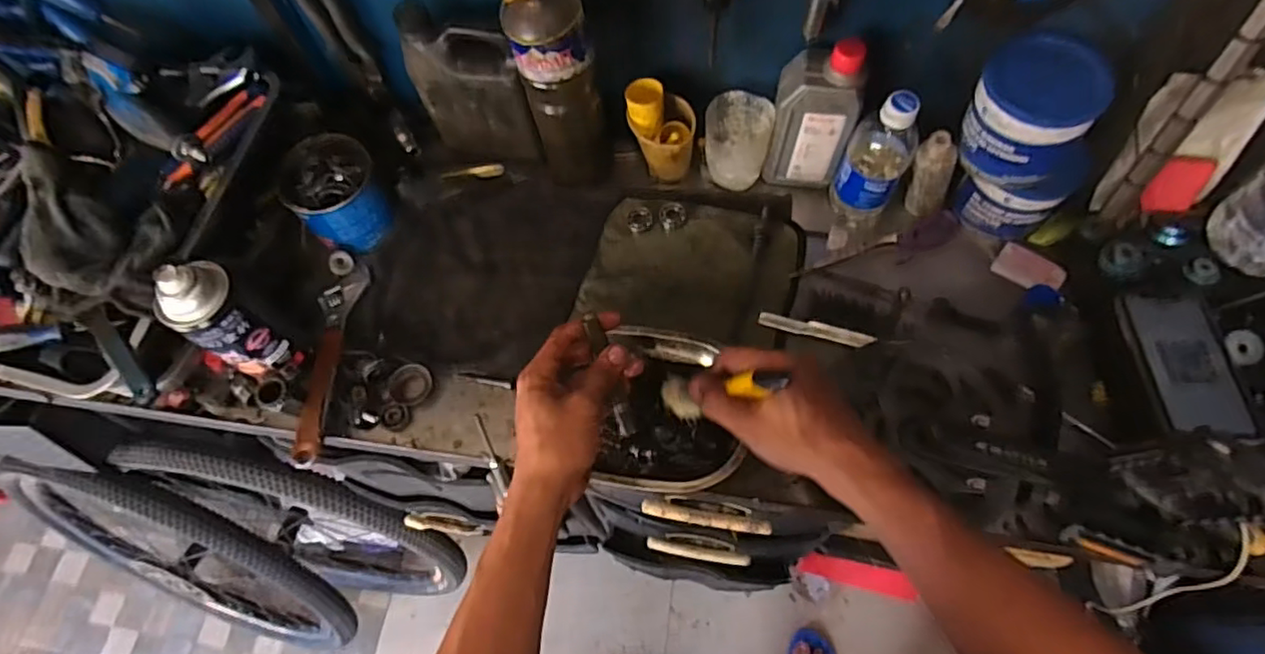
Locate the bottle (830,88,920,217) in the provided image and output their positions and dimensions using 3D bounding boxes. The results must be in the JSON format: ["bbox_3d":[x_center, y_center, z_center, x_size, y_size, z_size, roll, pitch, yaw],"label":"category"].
[{"bbox_3d":[0.250,-0.171,0.650,0.061,0.163,0.062,25,69,14],"label":"bottle"}]

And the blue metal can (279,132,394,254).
[{"bbox_3d":[-0.325,-0.149,0.701,0.090,0.085,0.098,-6,65,1],"label":"blue metal can"}]

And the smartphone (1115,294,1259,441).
[{"bbox_3d":[0.496,0.030,0.568,0.081,0.012,0.142,4,59,1],"label":"smartphone"}]

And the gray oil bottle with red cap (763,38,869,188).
[{"bbox_3d":[0.191,-0.219,0.666,0.080,0.172,0.051,12,66,9],"label":"gray oil bottle with red cap"}]

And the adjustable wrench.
[{"bbox_3d":[-0.322,0.028,0.663,0.042,0.024,0.226,0,65,3],"label":"adjustable wrench"}]

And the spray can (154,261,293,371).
[{"bbox_3d":[-0.369,-0.008,0.574,0.054,0.140,0.059,36,72,18],"label":"spray can"}]

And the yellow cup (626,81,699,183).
[{"bbox_3d":[0.032,-0.211,0.707,0.073,0.109,0.062,-2,65,2],"label":"yellow cup"}]

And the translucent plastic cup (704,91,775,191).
[{"bbox_3d":[0.116,-0.203,0.706,0.070,0.092,0.063,7,66,6],"label":"translucent plastic cup"}]

